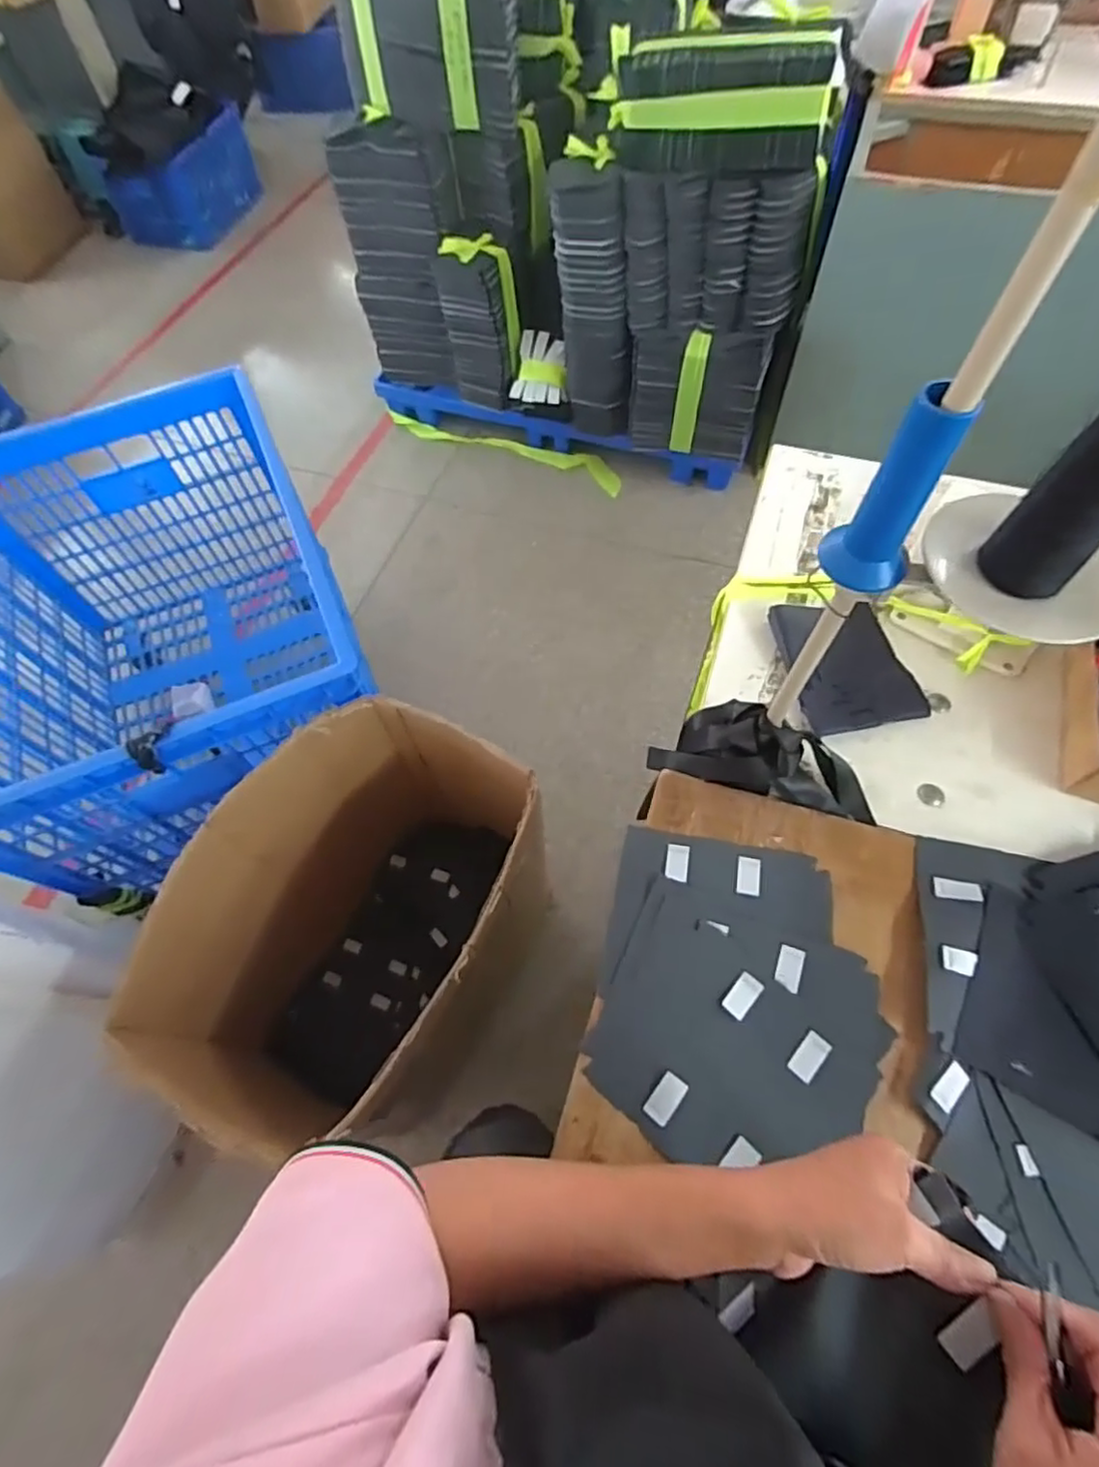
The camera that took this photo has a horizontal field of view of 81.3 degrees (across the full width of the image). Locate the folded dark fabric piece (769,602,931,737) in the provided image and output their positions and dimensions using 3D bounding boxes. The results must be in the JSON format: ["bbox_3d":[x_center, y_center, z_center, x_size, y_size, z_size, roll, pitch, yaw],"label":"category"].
[{"bbox_3d":[0.333,-0.079,0.713,0.130,0.020,0.160,-6,62,-3],"label":"folded dark fabric piece"}]

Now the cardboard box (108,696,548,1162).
[{"bbox_3d":[-0.278,0.340,1.058,0.418,0.600,0.549,21,64,14],"label":"cardboard box"}]

